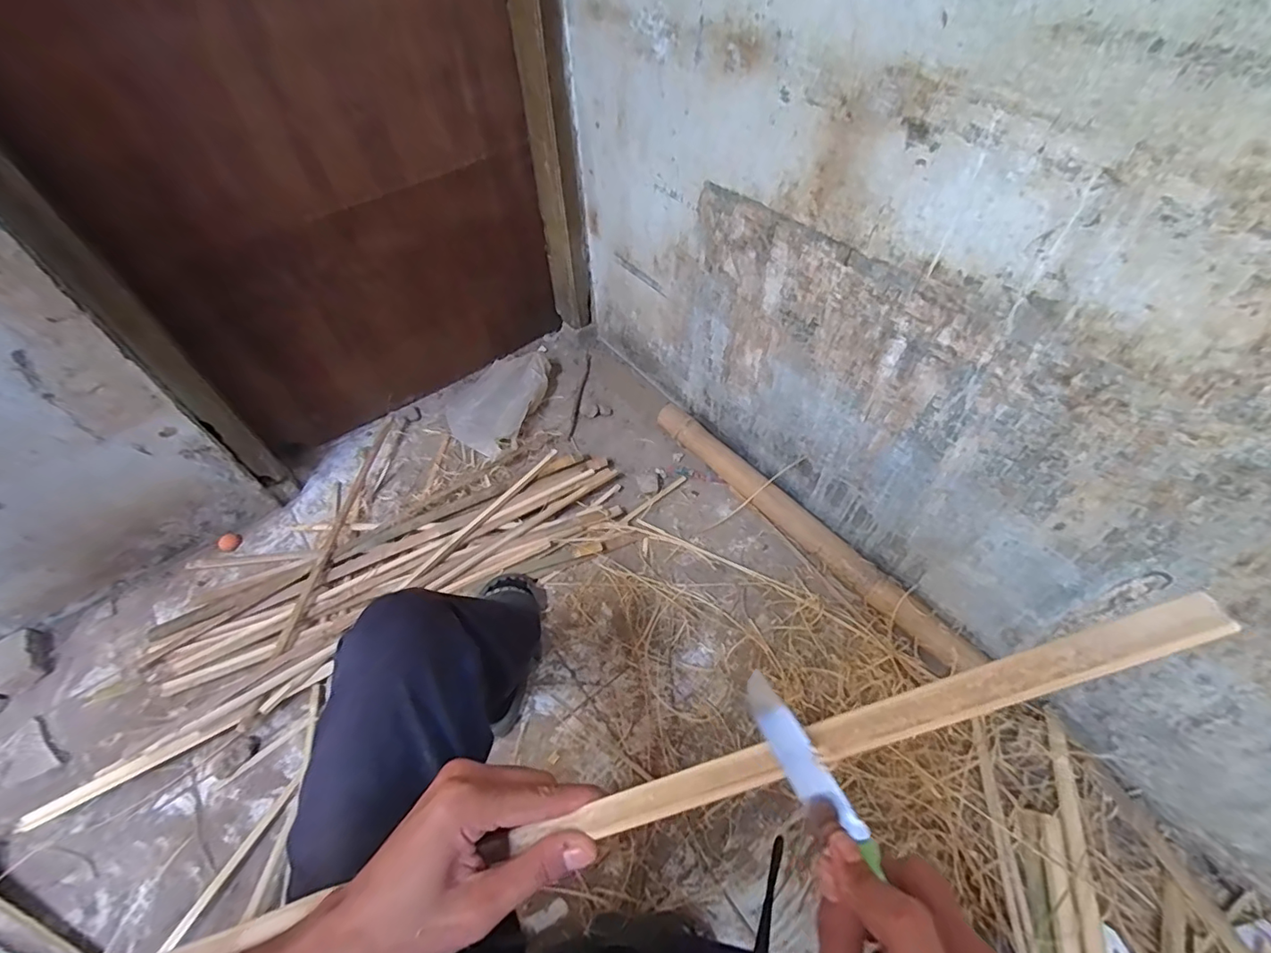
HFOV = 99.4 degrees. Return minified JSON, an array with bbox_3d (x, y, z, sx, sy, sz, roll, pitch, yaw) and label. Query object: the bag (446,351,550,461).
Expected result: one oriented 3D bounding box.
[{"bbox_3d":[-0.373,-0.197,1.395,0.241,0.076,0.334,12,54,11],"label":"bag"}]

